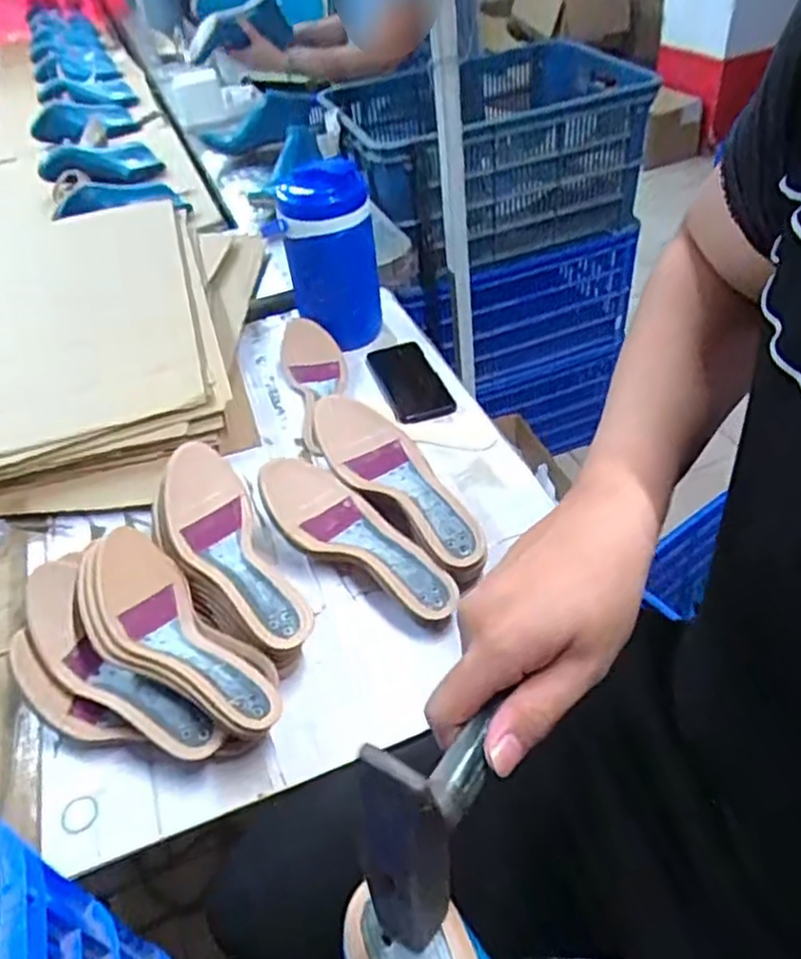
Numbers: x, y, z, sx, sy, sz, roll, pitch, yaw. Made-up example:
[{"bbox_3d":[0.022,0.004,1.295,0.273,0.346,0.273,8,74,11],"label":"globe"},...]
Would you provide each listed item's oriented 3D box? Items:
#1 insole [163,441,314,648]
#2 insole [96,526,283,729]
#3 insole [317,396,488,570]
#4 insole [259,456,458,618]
[{"bbox_3d":[-0.164,0.063,0.691,0.082,0.034,0.233,-26,59,-18],"label":"insole"},{"bbox_3d":[-0.200,0.134,0.636,0.081,0.057,0.237,-36,50,-26],"label":"insole"},{"bbox_3d":[0.000,-0.002,0.745,0.085,0.045,0.235,-32,62,-23],"label":"insole"},{"bbox_3d":[-0.048,0.056,0.715,0.079,0.065,0.221,-35,50,-26],"label":"insole"}]

